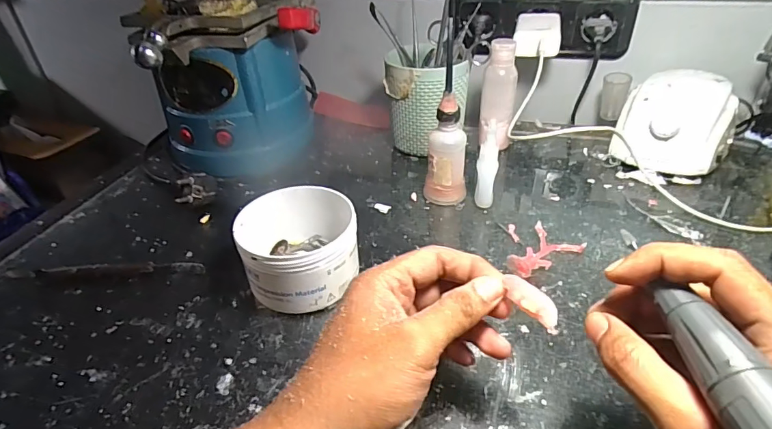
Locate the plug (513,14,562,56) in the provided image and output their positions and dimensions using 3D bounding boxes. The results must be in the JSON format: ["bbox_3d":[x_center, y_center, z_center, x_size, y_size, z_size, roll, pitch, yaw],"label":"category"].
[{"bbox_3d":[0.179,-0.215,0.538,0.051,0.034,0.069,6,37,11],"label":"plug"}]

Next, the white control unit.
[{"bbox_3d":[0.322,-0.100,0.503,0.106,0.081,0.124,23,43,30],"label":"white control unit"}]

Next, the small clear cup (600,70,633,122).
[{"bbox_3d":[0.281,-0.145,0.560,0.030,0.054,0.024,15,40,23],"label":"small clear cup"}]

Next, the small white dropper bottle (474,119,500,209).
[{"bbox_3d":[0.097,-0.045,0.435,0.019,0.083,0.020,9,38,15],"label":"small white dropper bottle"}]

